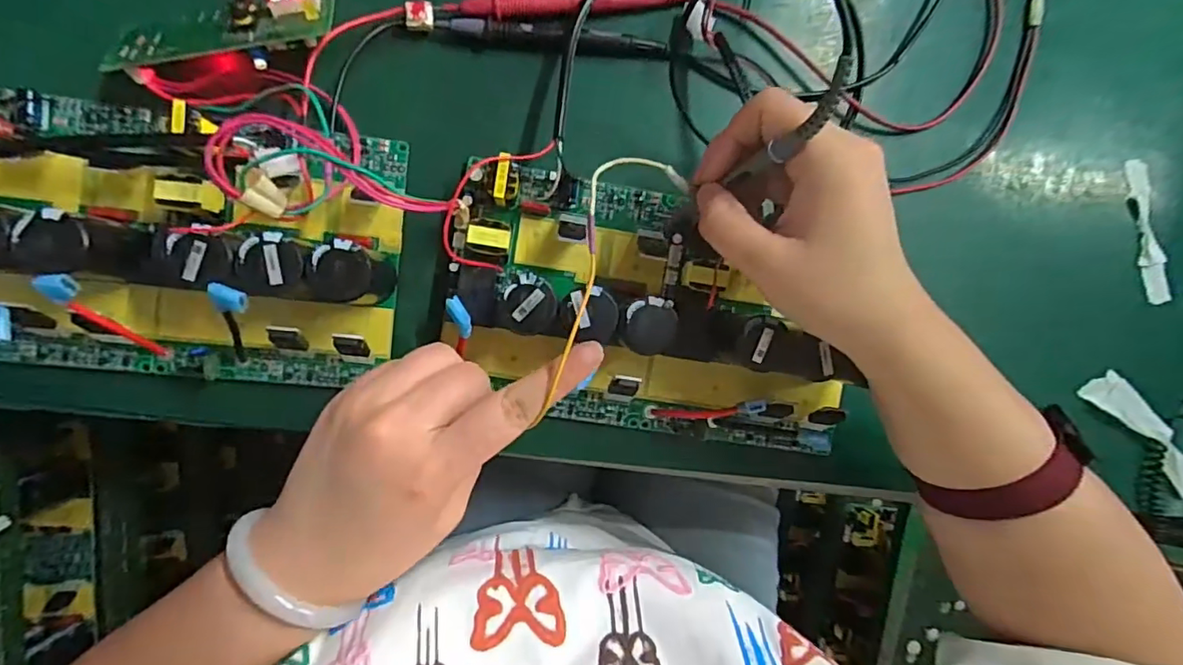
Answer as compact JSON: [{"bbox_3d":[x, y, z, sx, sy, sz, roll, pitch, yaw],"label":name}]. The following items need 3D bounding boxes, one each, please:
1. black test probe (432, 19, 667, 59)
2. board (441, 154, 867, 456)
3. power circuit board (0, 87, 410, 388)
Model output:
[{"bbox_3d":[-0.019,-0.164,0.312,0.129,0.010,0.013,1,94,-6],"label":"black test probe"},{"bbox_3d":[0.044,-0.008,0.309,0.231,0.055,0.135,11,93,-7],"label":"board"},{"bbox_3d":[-0.226,-0.049,0.275,0.244,0.056,0.148,6,94,-7],"label":"power circuit board"}]

